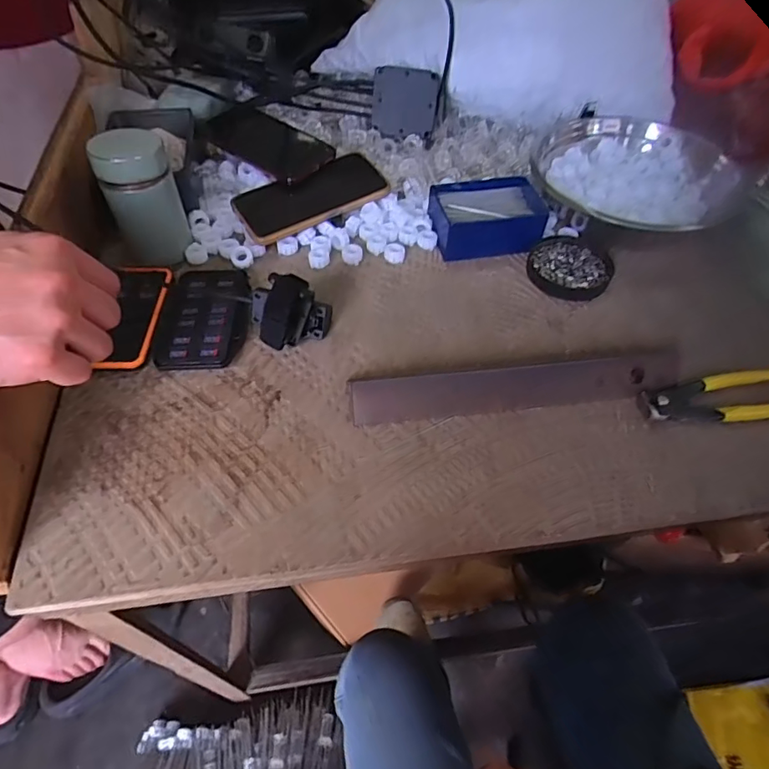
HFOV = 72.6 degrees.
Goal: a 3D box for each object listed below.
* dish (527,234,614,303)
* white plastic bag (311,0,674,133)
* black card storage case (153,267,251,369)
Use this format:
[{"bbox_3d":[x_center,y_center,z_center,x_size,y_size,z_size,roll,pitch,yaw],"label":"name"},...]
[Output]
[{"bbox_3d":[0.196,-0.124,0.555,0.083,0.010,0.086,1,54,-1],"label":"dish"},{"bbox_3d":[0.151,-0.473,0.689,0.433,0.152,0.217,13,54,7],"label":"white plastic bag"},{"bbox_3d":[-0.168,-0.068,0.495,0.077,0.011,0.128,-3,54,-4],"label":"black card storage case"}]

